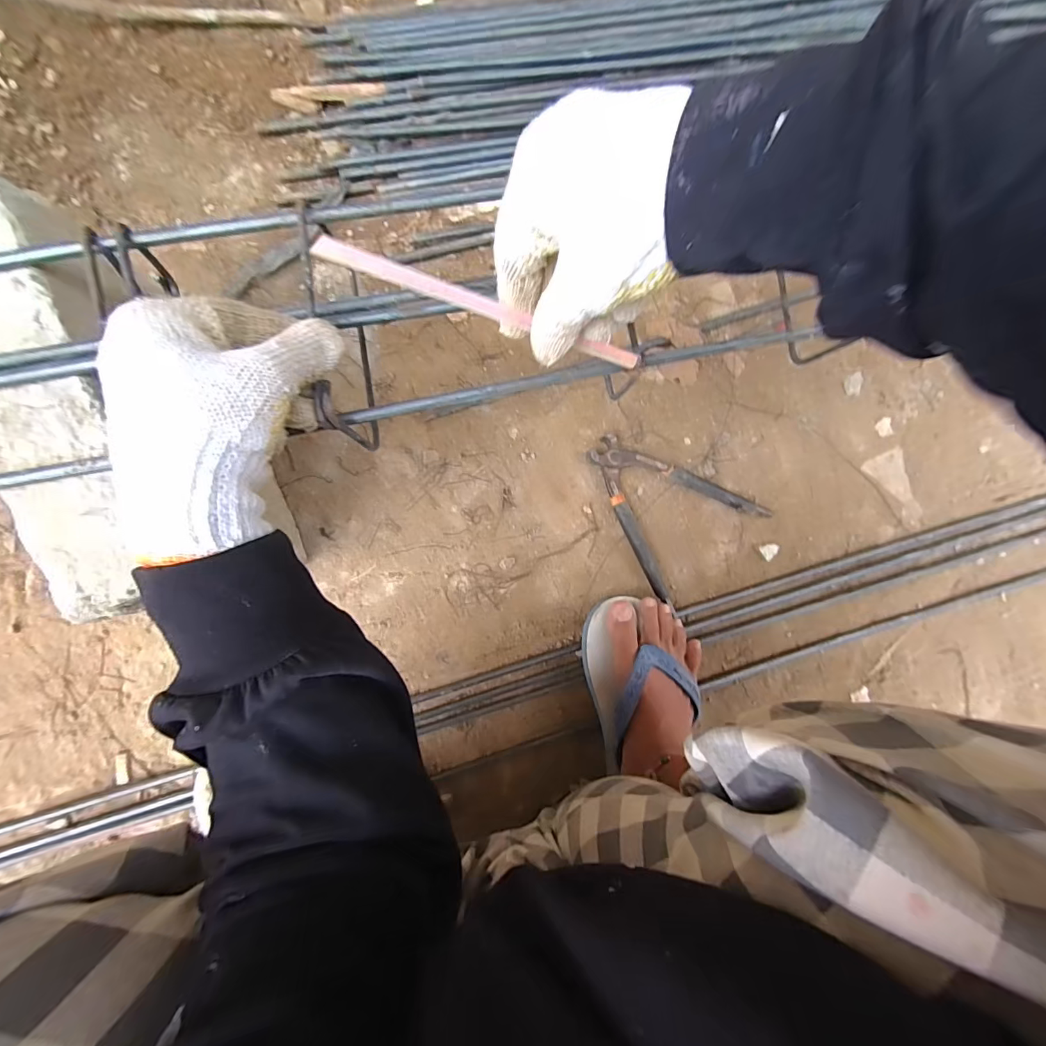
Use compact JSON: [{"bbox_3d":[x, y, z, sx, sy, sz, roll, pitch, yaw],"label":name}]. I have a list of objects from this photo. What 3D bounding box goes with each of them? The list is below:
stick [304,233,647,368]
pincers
[{"bbox_3d":[-0.011,-0.110,0.235,0.178,0.010,0.009,9,87,-26],"label":"stick"},{"bbox_3d":[0.152,-0.022,0.487,0.186,0.026,0.157,45,84,-3],"label":"pincers"}]

